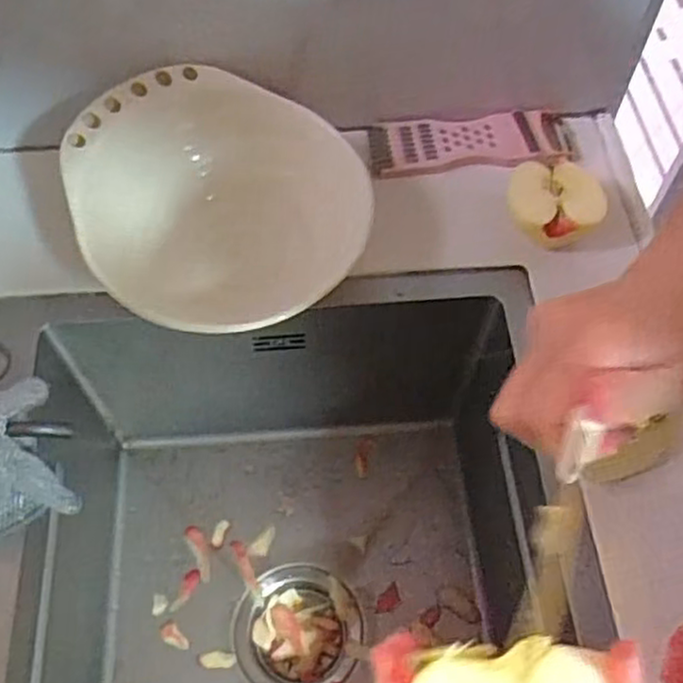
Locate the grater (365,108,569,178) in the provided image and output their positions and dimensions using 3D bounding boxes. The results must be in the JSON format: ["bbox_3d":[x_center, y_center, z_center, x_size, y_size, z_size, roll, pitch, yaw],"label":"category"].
[{"bbox_3d":[0.112,-0.171,0.637,0.172,0.019,0.062,-6,60,-4],"label":"grater"}]

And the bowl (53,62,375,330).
[{"bbox_3d":[-0.087,-0.098,0.547,0.199,0.094,0.212,0,60,0],"label":"bowl"}]

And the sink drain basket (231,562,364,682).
[{"bbox_3d":[-0.038,0.260,0.653,0.110,0.041,0.107,-6,60,-4],"label":"sink drain basket"}]

